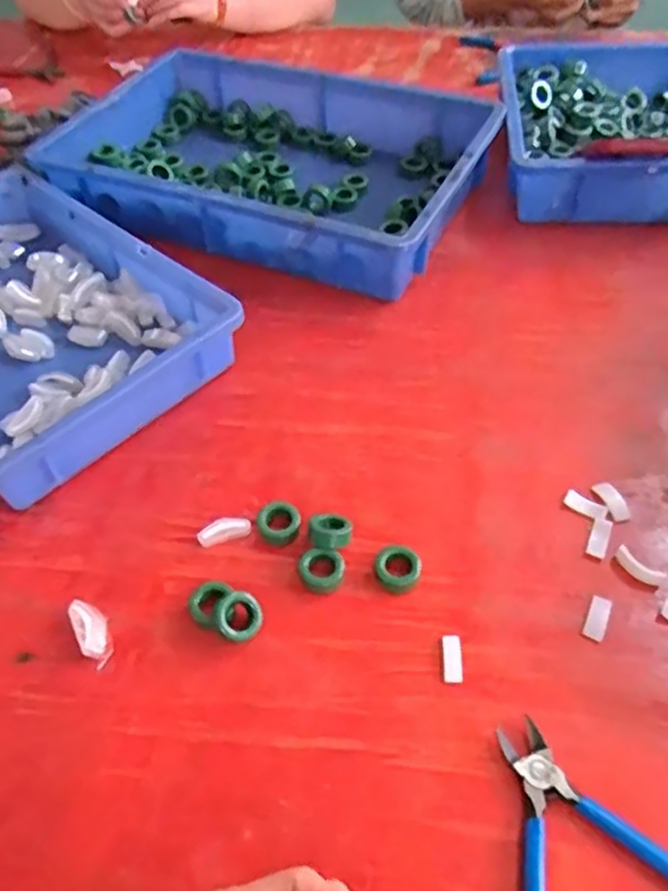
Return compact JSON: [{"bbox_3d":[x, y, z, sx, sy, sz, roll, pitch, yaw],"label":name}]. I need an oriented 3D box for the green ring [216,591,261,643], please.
[{"bbox_3d":[-0.060,0.109,0.449,0.030,0.006,0.030,9,71,-24],"label":"green ring"}]

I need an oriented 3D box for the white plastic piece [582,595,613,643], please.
[{"bbox_3d":[0.170,0.110,0.453,0.014,0.004,0.031,22,55,20],"label":"white plastic piece"}]

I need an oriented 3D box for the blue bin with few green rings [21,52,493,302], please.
[{"bbox_3d":[-0.063,-0.311,0.771,0.435,0.073,0.302,23,55,20],"label":"blue bin with few green rings"}]

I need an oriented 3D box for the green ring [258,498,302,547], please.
[{"bbox_3d":[-0.039,0.053,0.503,0.030,0.010,0.036,-10,51,-5],"label":"green ring"}]

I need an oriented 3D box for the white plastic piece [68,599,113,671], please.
[{"bbox_3d":[-0.157,0.121,0.460,0.020,0.009,0.047,-27,54,-18],"label":"white plastic piece"}]

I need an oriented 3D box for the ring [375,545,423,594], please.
[{"bbox_3d":[0.044,0.083,0.478,0.030,0.012,0.031,-2,50,2],"label":"ring"}]

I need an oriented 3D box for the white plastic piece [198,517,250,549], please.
[{"bbox_3d":[-0.078,0.061,0.504,0.037,0.008,0.015,-17,52,-11],"label":"white plastic piece"}]

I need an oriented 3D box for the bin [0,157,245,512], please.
[{"bbox_3d":[-0.280,-0.118,0.628,0.363,0.066,0.242,36,61,28],"label":"bin"}]

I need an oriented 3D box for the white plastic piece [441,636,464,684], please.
[{"bbox_3d":[0.074,0.133,0.443,0.013,0.004,0.030,0,50,3],"label":"white plastic piece"}]

